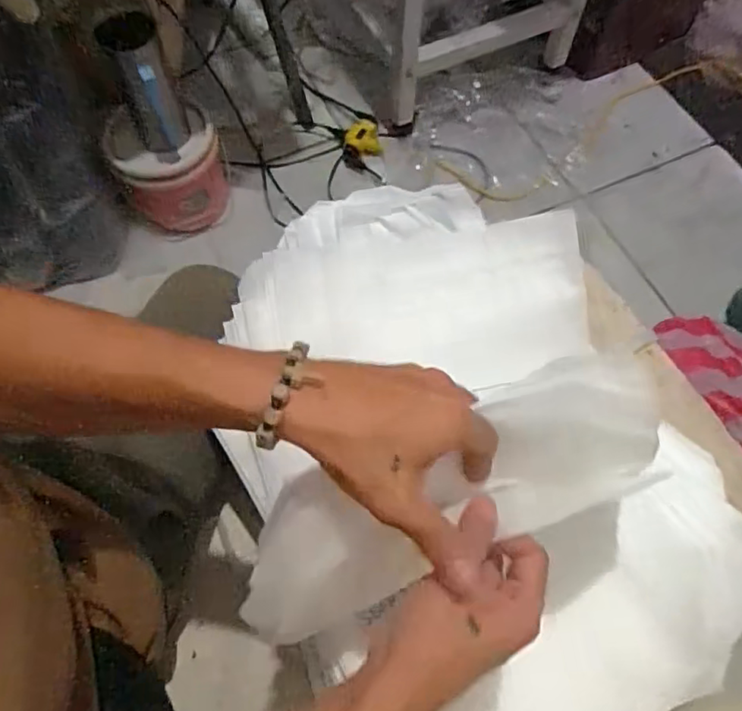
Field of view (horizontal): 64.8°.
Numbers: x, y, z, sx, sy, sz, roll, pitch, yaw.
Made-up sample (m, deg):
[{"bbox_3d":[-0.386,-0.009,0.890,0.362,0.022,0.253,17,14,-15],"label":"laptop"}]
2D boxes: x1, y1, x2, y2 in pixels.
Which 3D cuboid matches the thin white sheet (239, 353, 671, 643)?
[{"bbox_3d":[0.047,0.095,0.391,0.279,0.140,0.055,-24,34,-3],"label":"thin white sheet"}]

